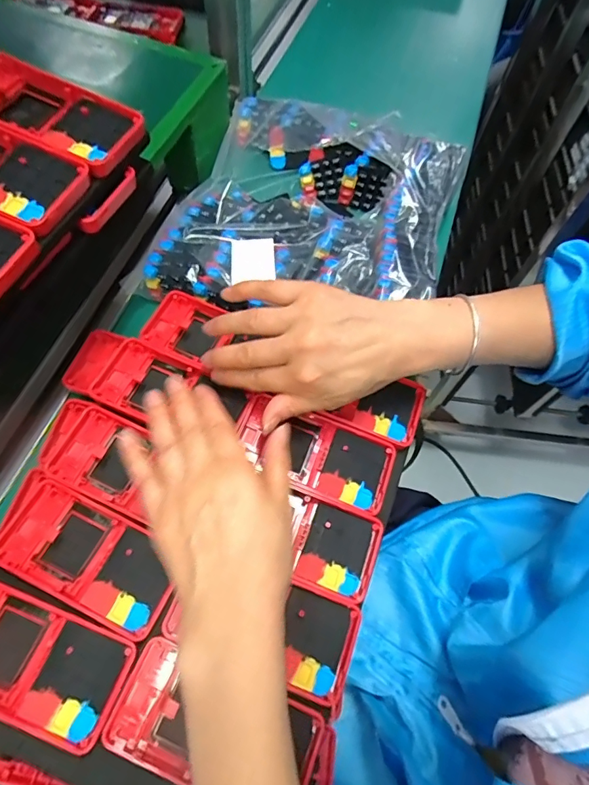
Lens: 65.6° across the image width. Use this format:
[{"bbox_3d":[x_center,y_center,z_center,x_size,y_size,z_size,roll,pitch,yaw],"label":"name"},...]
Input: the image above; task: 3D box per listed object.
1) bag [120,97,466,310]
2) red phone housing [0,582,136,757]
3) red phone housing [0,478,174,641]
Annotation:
[{"bbox_3d":[0.020,-0.203,0.504,0.286,0.054,0.316,14,64,3],"label":"bag"},{"bbox_3d":[-0.168,0.167,0.287,0.122,0.020,0.063,20,64,6],"label":"red phone housing"},{"bbox_3d":[-0.145,0.111,0.317,0.131,0.018,0.062,24,65,8],"label":"red phone housing"}]

